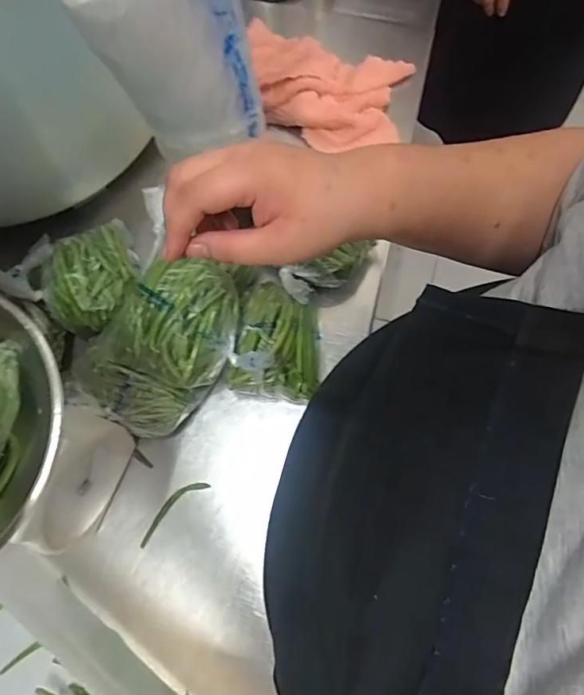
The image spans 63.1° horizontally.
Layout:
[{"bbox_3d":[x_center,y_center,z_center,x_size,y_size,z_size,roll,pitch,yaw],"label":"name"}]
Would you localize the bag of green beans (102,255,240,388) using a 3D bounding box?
[{"bbox_3d":[-0.101,-0.023,0.415,0.096,0.061,0.098,19,76,7],"label":"bag of green beans"}]

